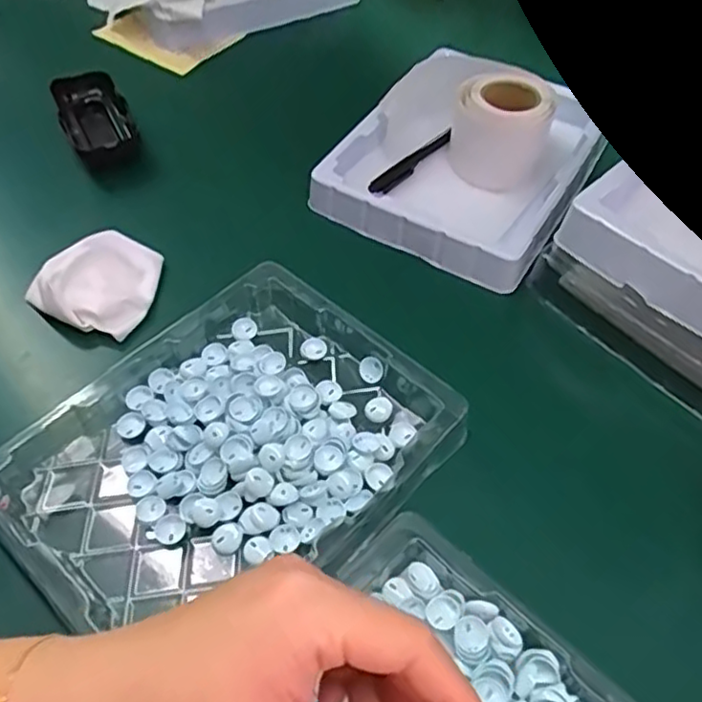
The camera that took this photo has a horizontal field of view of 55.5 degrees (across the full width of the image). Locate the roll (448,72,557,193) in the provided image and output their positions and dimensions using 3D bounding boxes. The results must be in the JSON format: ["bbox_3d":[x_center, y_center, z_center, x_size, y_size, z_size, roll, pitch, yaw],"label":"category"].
[{"bbox_3d":[0.116,-0.170,0.511,0.070,0.055,0.066,0,53,-1],"label":"roll"}]

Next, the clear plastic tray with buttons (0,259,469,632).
[{"bbox_3d":[-0.066,0.056,0.370,0.164,0.032,0.224,38,61,25],"label":"clear plastic tray with buttons"}]

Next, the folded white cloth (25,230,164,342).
[{"bbox_3d":[-0.172,-0.046,0.443,0.076,0.033,0.065,10,53,7],"label":"folded white cloth"}]

